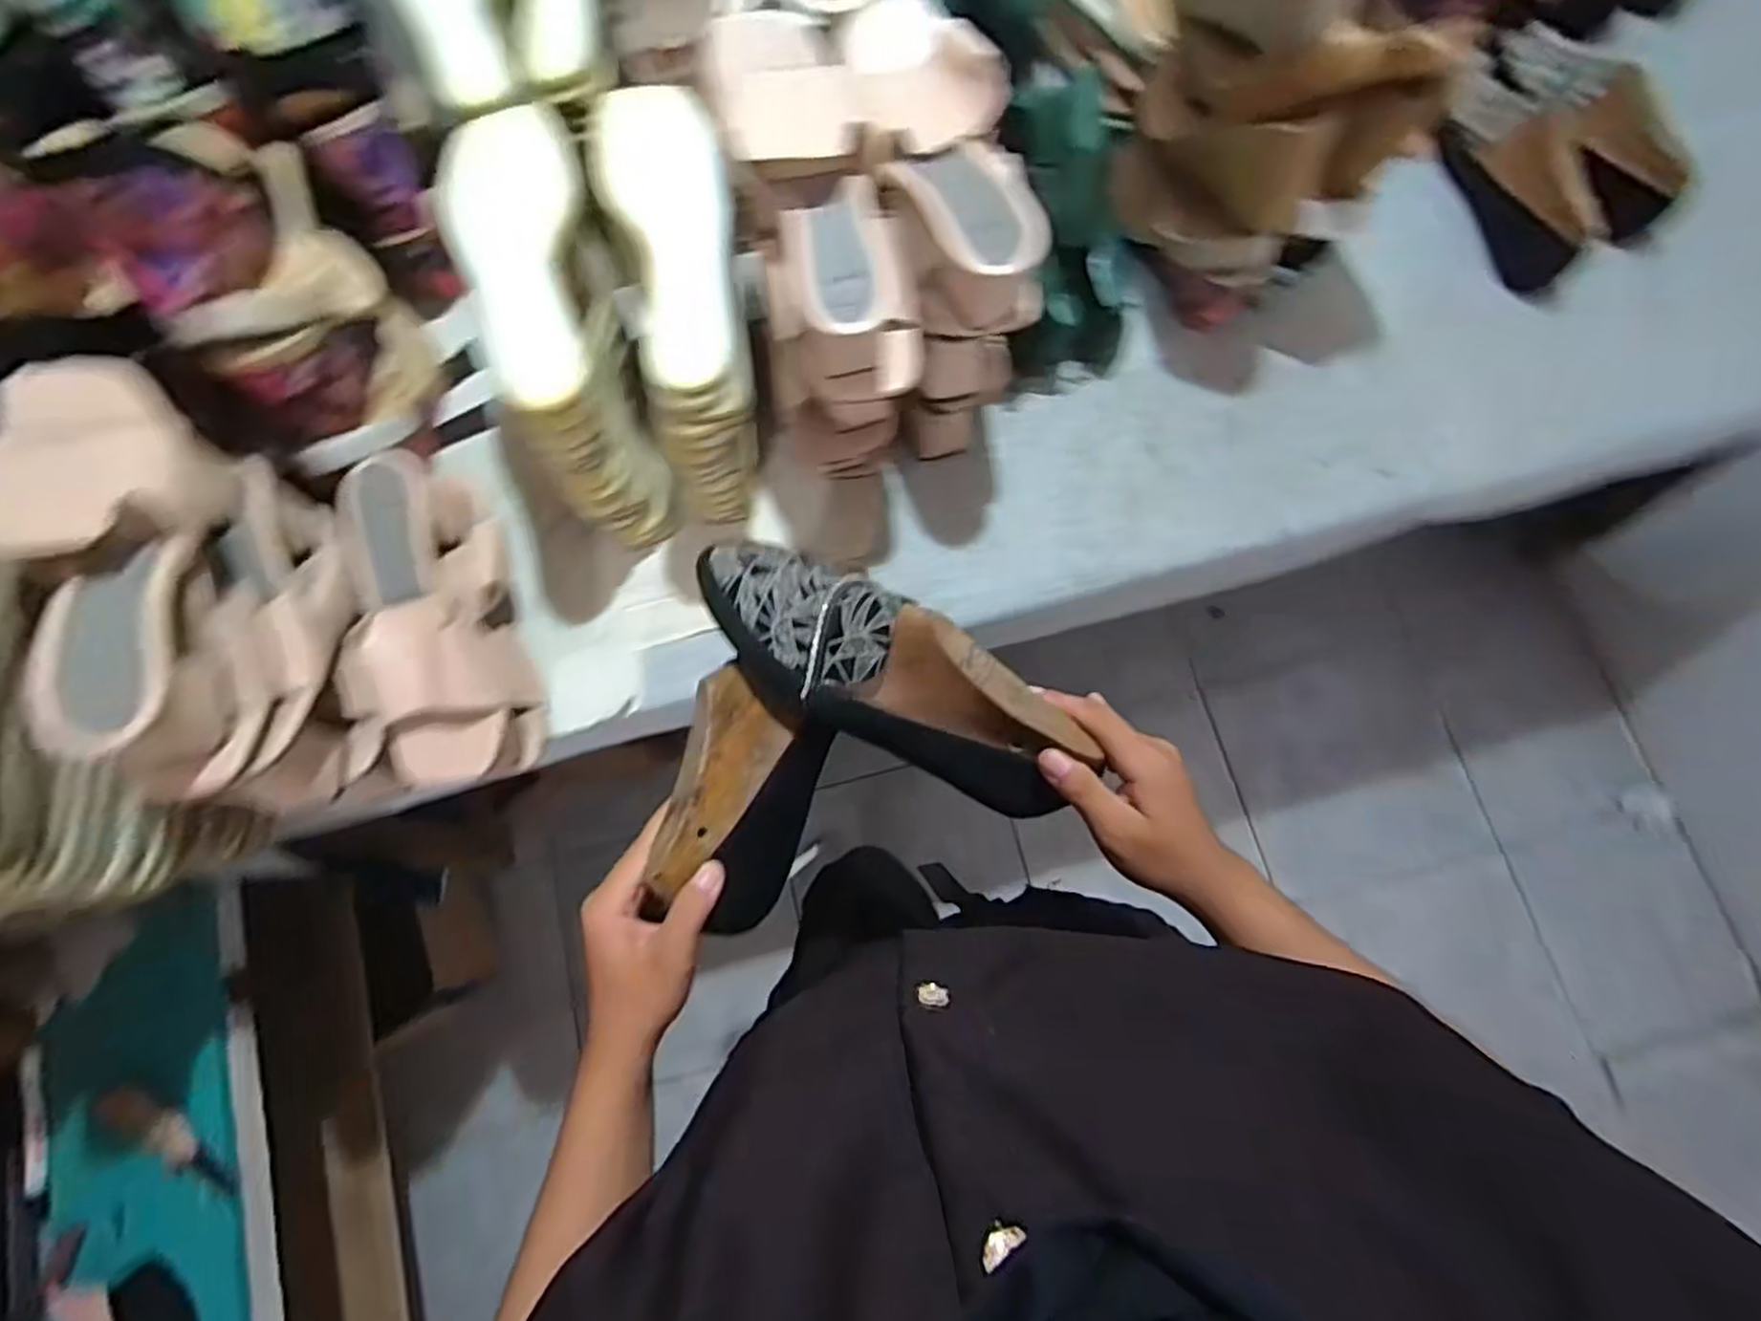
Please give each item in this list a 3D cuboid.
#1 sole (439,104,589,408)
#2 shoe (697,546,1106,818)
[{"bbox_3d":[-0.250,-0.281,0.525,0.080,0.027,0.238,-10,75,-1],"label":"sole"},{"bbox_3d":[-0.001,0.006,0.414,0.228,0.069,0.077,30,78,8],"label":"shoe"}]

